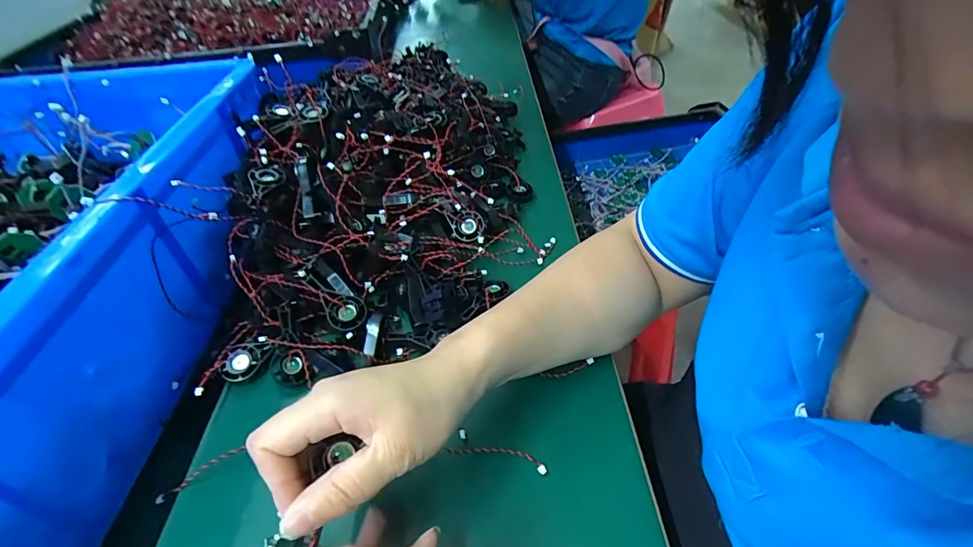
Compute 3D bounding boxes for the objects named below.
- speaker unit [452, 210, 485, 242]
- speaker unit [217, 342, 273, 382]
[{"bbox_3d":[-0.017,-0.045,0.442,0.029,0.009,0.029,0,87,-3],"label":"speaker unit"},{"bbox_3d":[-0.184,0.063,0.353,0.023,0.013,0.038,29,53,31],"label":"speaker unit"}]

